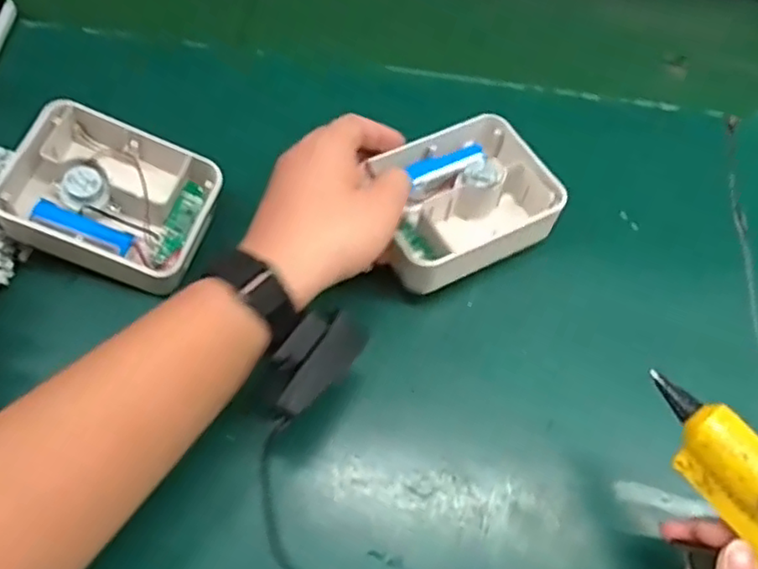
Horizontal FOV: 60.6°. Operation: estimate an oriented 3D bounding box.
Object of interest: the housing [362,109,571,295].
[{"bbox_3d":[0.059,-0.061,0.470,0.128,0.045,0.104,-24,68,-12],"label":"housing"}]

